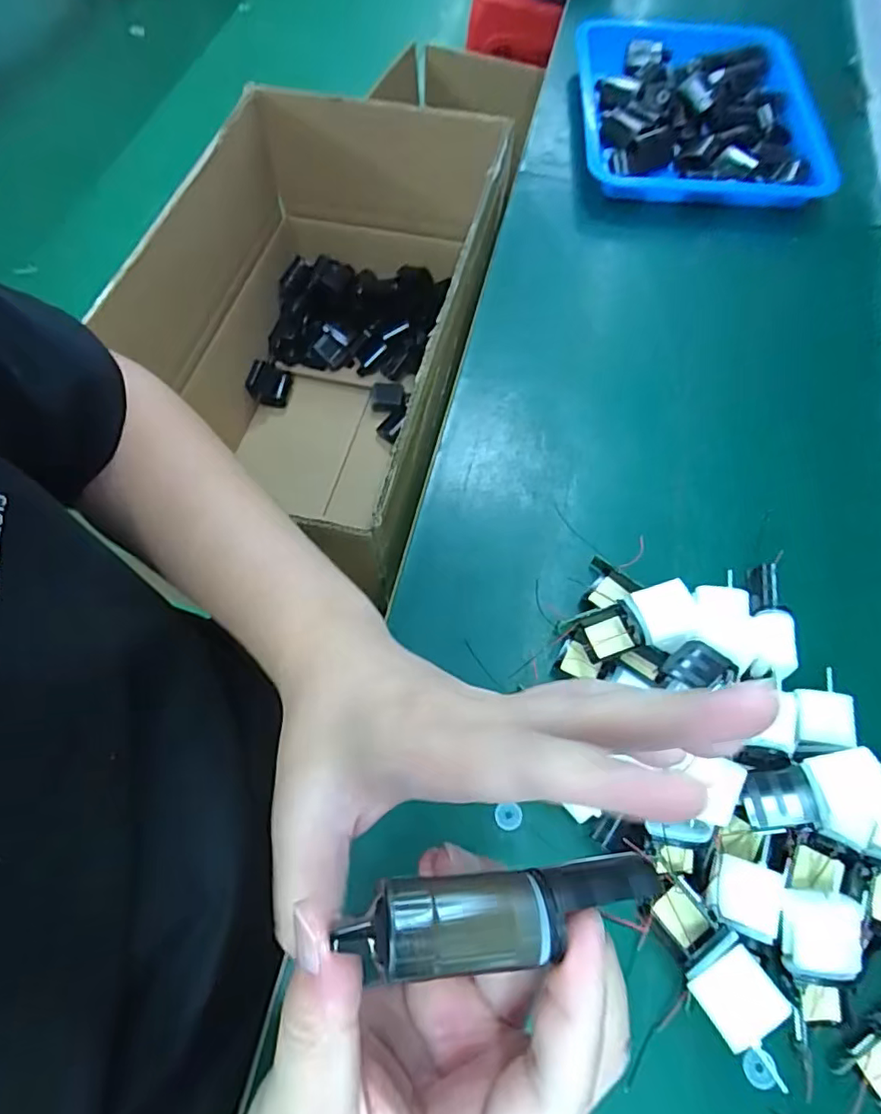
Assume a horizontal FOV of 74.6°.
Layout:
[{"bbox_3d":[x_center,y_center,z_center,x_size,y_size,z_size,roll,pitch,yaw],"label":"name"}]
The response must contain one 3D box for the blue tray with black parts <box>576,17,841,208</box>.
[{"bbox_3d":[0.298,-0.525,0.677,0.265,0.048,0.333,2,64,0],"label":"blue tray with black parts"}]

